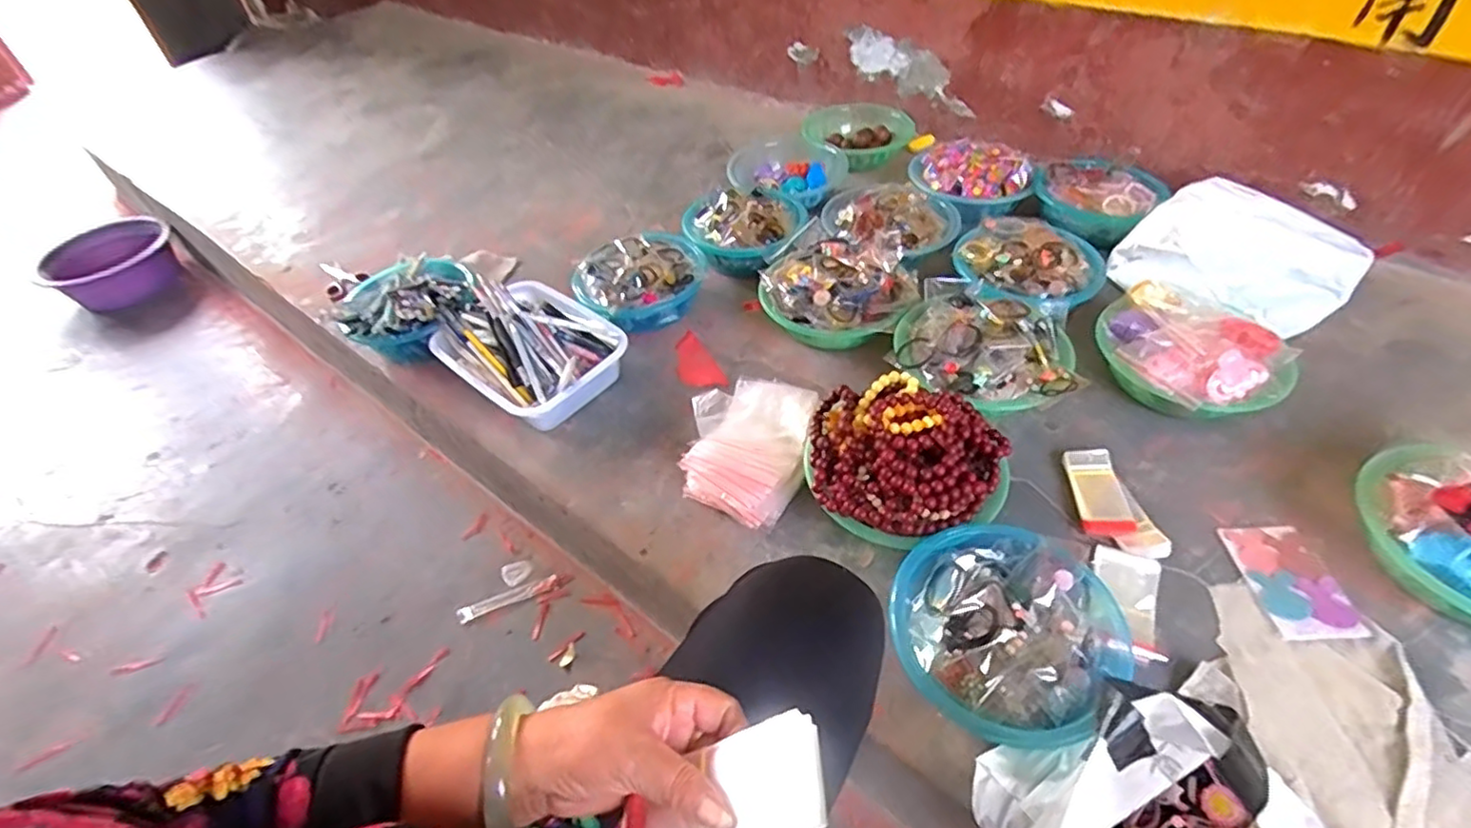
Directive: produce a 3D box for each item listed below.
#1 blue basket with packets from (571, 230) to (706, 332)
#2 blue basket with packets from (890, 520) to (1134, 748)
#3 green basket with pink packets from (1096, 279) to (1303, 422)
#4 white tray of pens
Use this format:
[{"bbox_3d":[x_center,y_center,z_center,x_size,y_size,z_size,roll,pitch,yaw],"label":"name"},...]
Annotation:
[{"bbox_3d":[-0.164,-0.228,1.120,0.217,0.101,0.201,-17,48,-11],"label":"blue basket with packets"},{"bbox_3d":[0.279,0.217,0.673,0.220,0.071,0.206,-2,47,3],"label":"blue basket with packets"},{"bbox_3d":[0.619,-0.074,0.898,0.225,0.109,0.180,26,54,25],"label":"green basket with pink packets"},{"bbox_3d":[-0.322,-0.103,1.018,0.298,0.117,0.206,33,58,30],"label":"white tray of pens"}]

